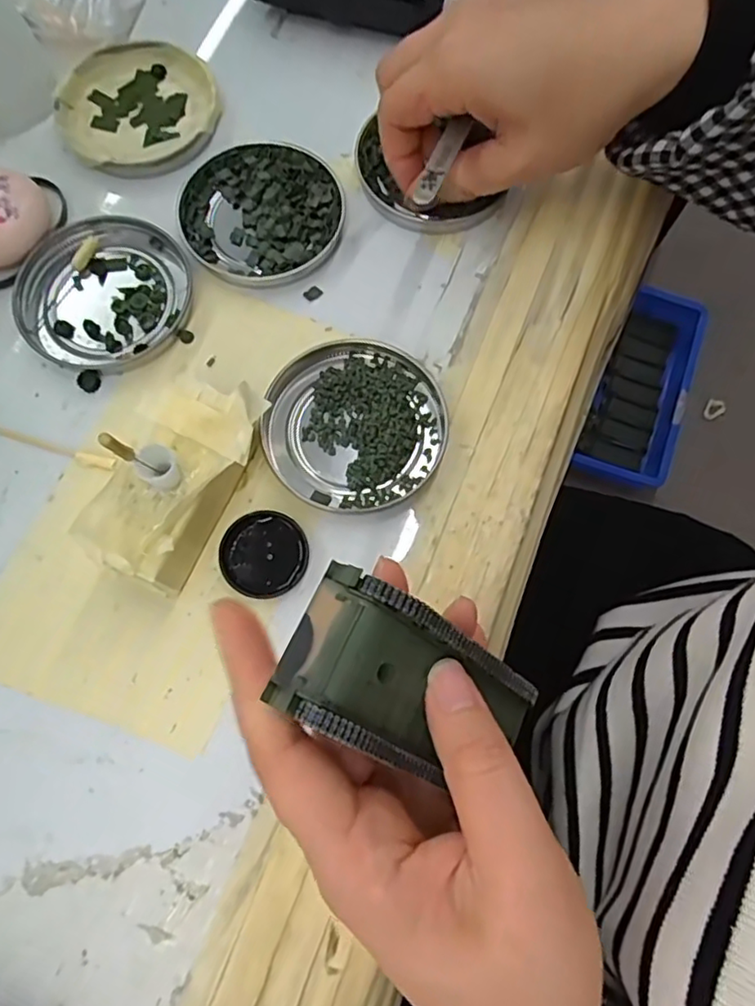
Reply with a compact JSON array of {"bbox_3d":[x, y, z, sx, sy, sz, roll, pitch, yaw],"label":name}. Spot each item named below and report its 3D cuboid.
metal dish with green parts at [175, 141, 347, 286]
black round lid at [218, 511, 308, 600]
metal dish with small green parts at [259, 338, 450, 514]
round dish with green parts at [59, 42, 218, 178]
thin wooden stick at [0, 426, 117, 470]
[{"bbox_3d":[-0.056,-0.142,0.302,0.078,0.009,0.074,0,74,0],"label":"metal dish with green parts"},{"bbox_3d":[-0.047,0.021,0.256,0.035,0.007,0.034,0,74,0],"label":"black round lid"},{"bbox_3d":[-0.010,-0.034,0.272,0.080,0.010,0.075,0,74,0],"label":"metal dish with small green parts"},{"bbox_3d":[-0.124,-0.204,0.319,0.078,0.010,0.079,0,74,0],"label":"round dish with green parts"},{"bbox_3d":[-0.143,-0.024,0.271,0.060,0.004,0.007,16,75,5],"label":"thin wooden stick"}]

